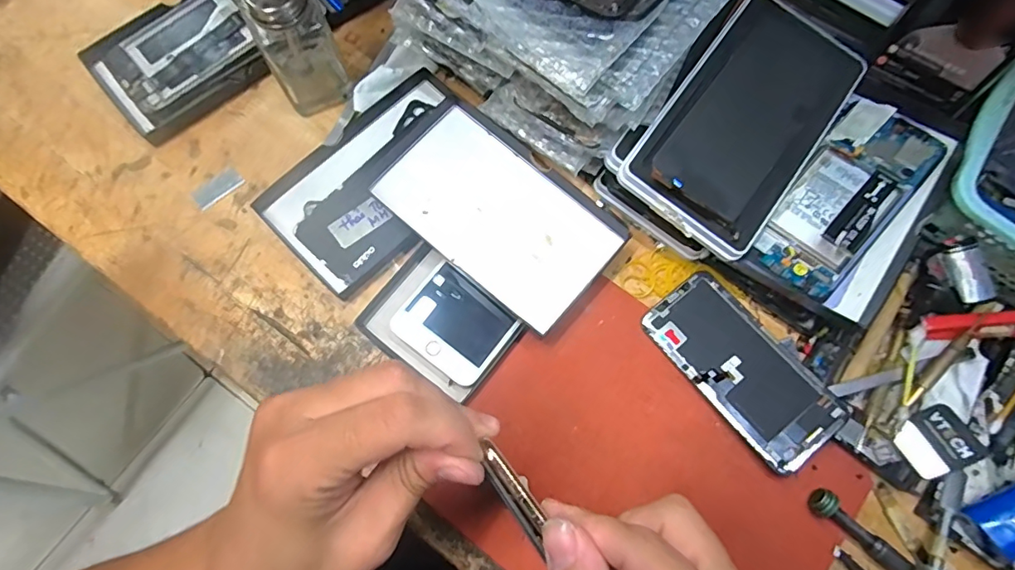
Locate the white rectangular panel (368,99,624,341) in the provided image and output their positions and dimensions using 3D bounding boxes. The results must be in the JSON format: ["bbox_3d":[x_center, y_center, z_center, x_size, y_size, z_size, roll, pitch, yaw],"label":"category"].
[{"bbox_3d":[-0.009,-0.058,0.382,0.179,0.019,0.104,40,78,9],"label":"white rectangular panel"}]

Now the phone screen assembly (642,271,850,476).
[{"bbox_3d":[0.167,0.059,0.367,0.066,0.004,0.141,-39,72,-7],"label":"phone screen assembly"}]

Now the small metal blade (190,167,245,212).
[{"bbox_3d":[-0.233,-0.078,0.408,0.039,0.004,0.022,-43,80,-11],"label":"small metal blade"}]

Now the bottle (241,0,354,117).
[{"bbox_3d":[-0.160,-0.187,0.377,0.054,0.119,0.048,-31,77,-8],"label":"bottle"}]

